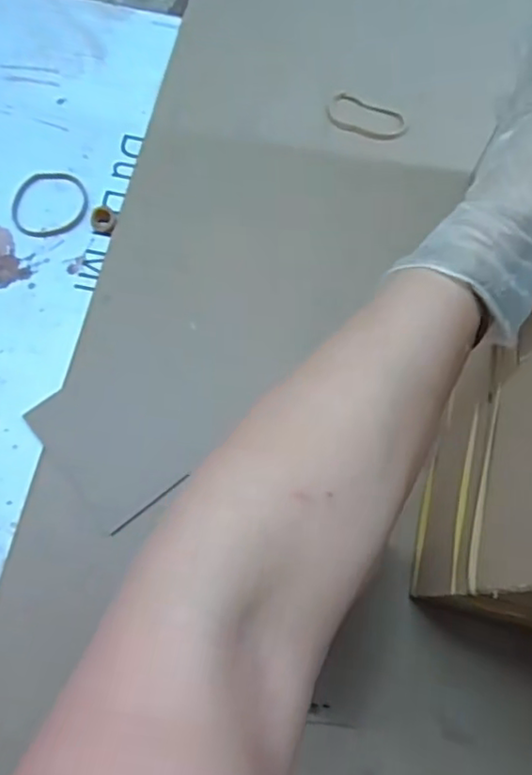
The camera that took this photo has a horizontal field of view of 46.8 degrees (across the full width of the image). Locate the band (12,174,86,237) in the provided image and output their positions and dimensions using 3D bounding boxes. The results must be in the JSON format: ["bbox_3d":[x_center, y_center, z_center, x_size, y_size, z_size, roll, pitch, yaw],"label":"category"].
[{"bbox_3d":[-0.173,-0.148,0.496,0.059,0.006,0.057,0,71,-1],"label":"band"}]

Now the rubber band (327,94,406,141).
[{"bbox_3d":[0.087,-0.231,0.533,0.070,0.004,0.033,21,83,0],"label":"rubber band"}]

